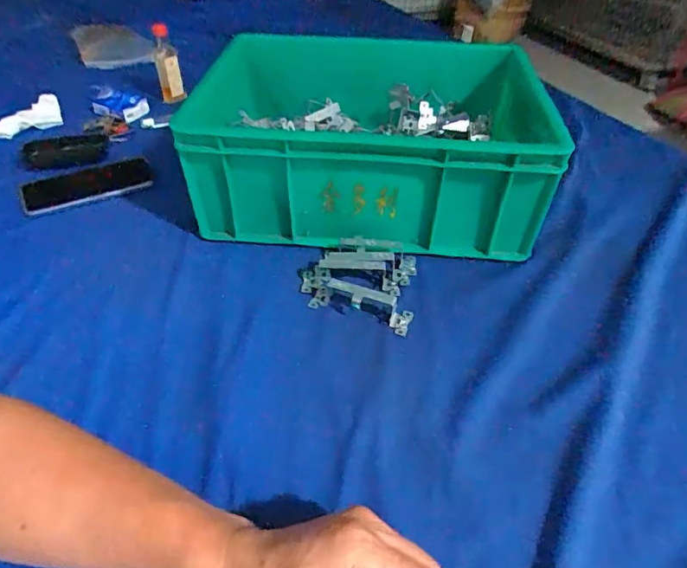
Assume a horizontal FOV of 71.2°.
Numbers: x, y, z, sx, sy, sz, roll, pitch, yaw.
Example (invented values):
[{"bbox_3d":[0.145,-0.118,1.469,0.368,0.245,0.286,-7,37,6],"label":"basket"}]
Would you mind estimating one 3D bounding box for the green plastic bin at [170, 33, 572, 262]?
[{"bbox_3d":[0.042,-0.190,0.628,0.403,0.158,0.318,3,43,4],"label":"green plastic bin"}]

